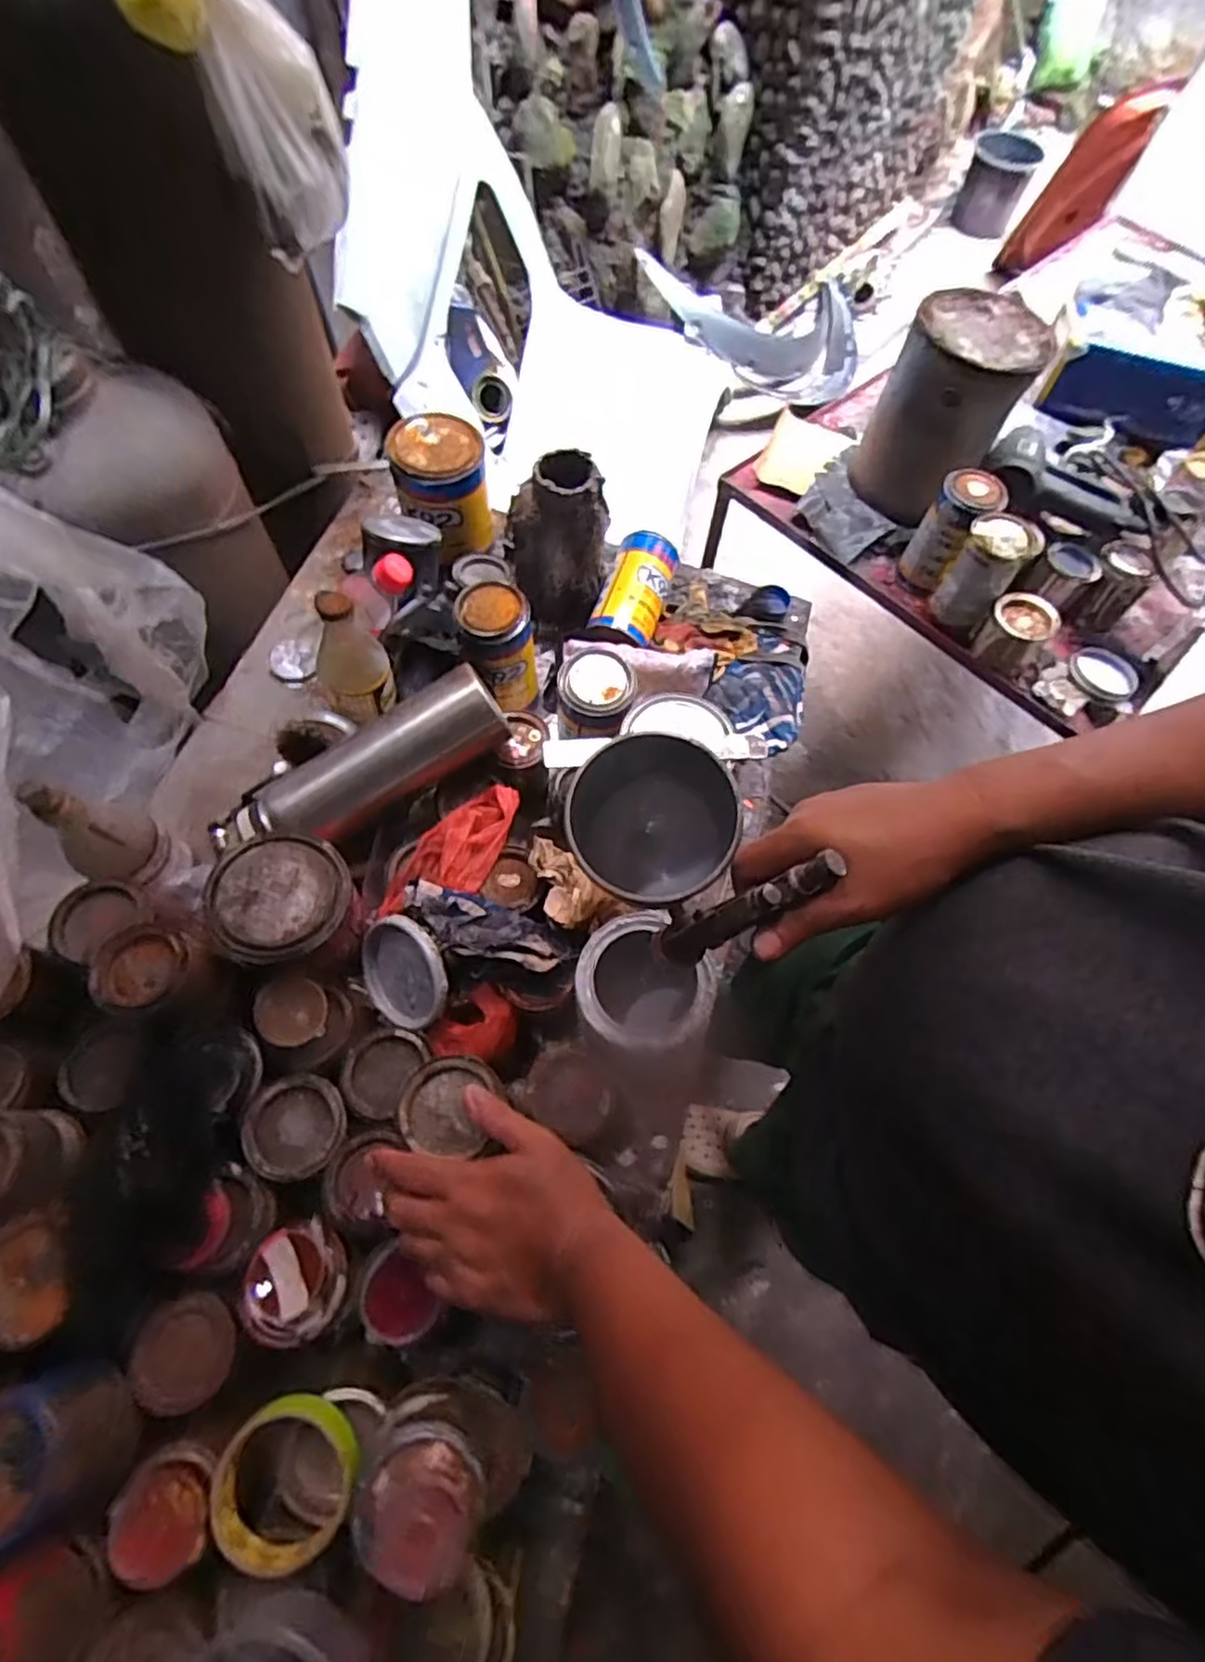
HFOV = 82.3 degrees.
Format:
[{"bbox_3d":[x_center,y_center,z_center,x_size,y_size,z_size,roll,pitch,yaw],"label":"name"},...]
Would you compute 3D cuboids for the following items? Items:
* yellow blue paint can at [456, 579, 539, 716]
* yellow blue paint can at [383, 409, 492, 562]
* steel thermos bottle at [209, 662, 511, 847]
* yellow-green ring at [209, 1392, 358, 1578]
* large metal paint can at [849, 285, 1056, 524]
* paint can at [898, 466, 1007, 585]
[{"bbox_3d":[-0.104,-0.183,0.704,0.072,0.121,0.075,1,67,-2],"label":"yellow blue paint can"},{"bbox_3d":[-0.183,-0.384,0.794,0.090,0.137,0.097,1,67,-2],"label":"yellow blue paint can"},{"bbox_3d":[-0.209,-0.052,0.619,0.261,0.057,0.082,-27,70,2],"label":"steel thermos bottle"},{"bbox_3d":[-0.196,0.403,0.429,0.081,0.022,0.085,1,67,-2],"label":"yellow-green ring"},{"bbox_3d":[0.424,-0.519,0.860,0.142,0.196,0.146,1,67,-2],"label":"large metal paint can"},{"bbox_3d":[0.430,-0.371,0.853,0.072,0.116,0.081,34,70,12],"label":"paint can"}]

